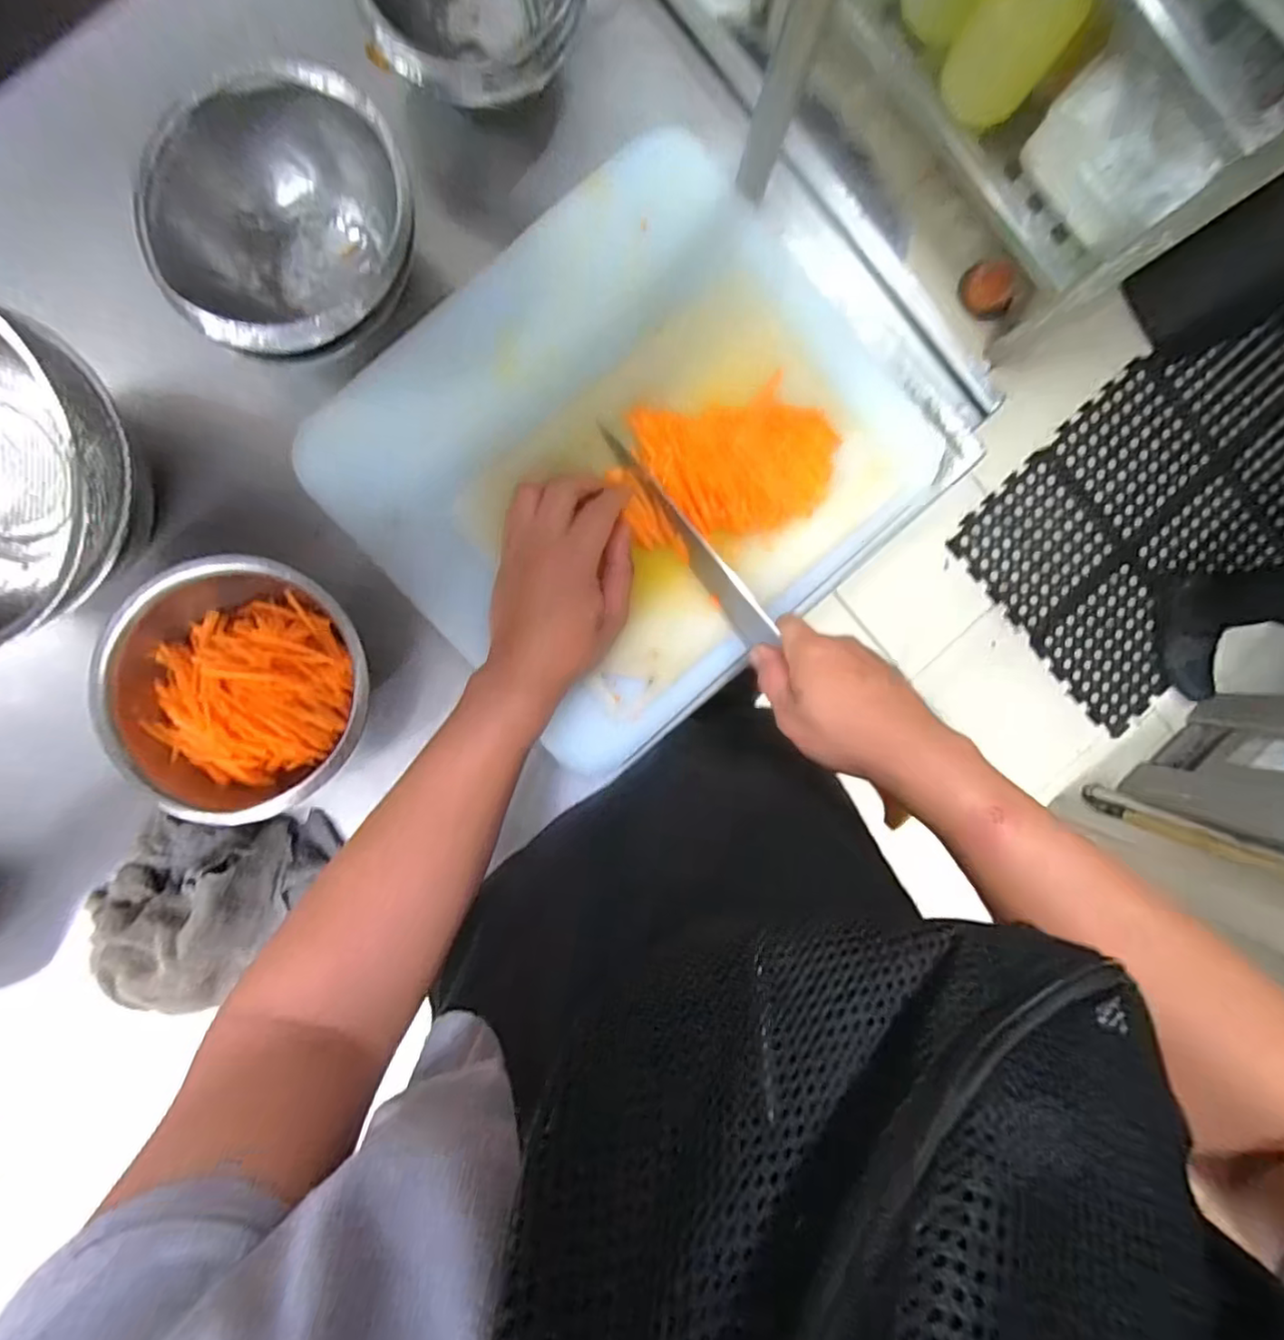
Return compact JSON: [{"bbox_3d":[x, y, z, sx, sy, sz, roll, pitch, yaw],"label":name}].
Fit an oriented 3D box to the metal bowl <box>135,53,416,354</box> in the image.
[{"bbox_3d":[-0.235,-0.289,0.435,0.166,0.084,0.166,0,92,-3],"label":"metal bowl"}]

